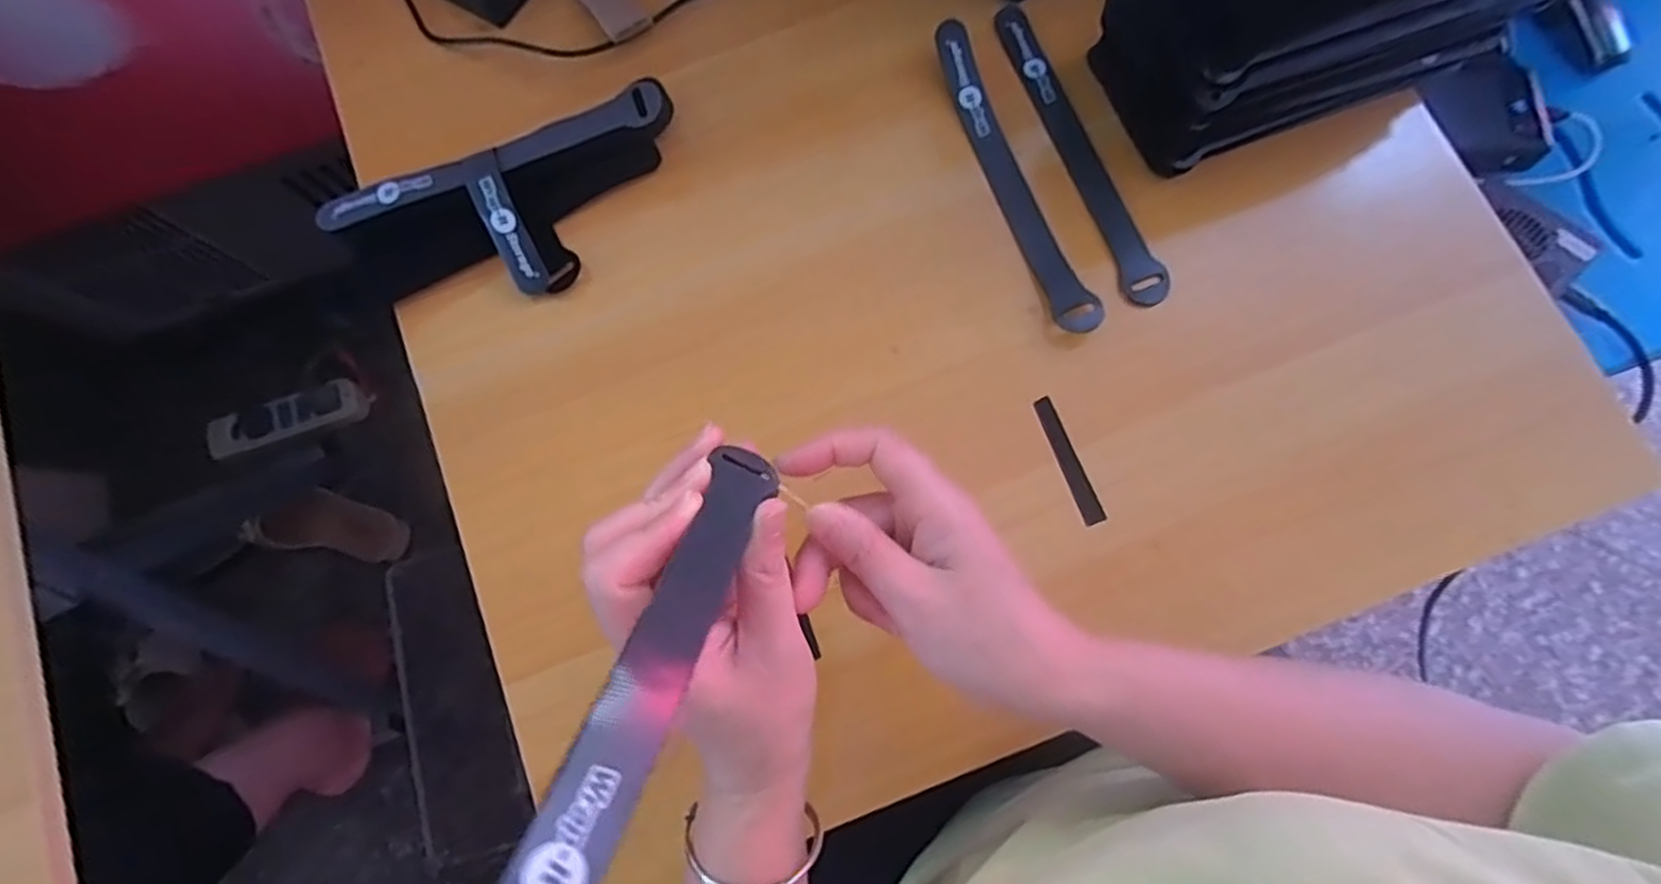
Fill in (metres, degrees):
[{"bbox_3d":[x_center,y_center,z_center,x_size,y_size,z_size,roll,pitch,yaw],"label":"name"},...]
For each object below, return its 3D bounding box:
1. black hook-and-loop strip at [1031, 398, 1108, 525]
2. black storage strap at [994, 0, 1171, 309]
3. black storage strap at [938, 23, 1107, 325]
[{"bbox_3d":[0.124,0.009,0.382,0.011,0.005,0.068,-22,78,-1],"label":"black hook-and-loop strip"},{"bbox_3d":[0.140,-0.169,0.420,0.023,0.005,0.202,-19,78,-1],"label":"black storage strap"},{"bbox_3d":[0.102,-0.148,0.412,0.023,0.017,0.194,-19,78,-1],"label":"black storage strap"}]

